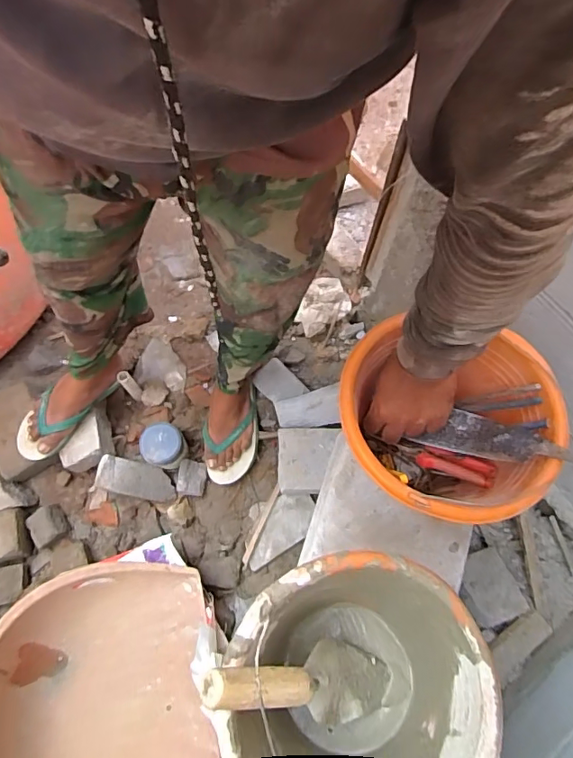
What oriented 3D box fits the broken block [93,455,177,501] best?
[{"bbox_3d":[-0.339,0.228,1.151,0.181,0.036,0.076,25,72,-27],"label":"broken block"}]

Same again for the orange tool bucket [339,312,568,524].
[{"bbox_3d":[0.189,0.063,0.636,0.249,0.170,0.220,6,73,3],"label":"orange tool bucket"}]

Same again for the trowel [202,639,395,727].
[{"bbox_3d":[0.021,0.316,0.517,0.053,0.273,0.081,4,69,41],"label":"trowel"}]

